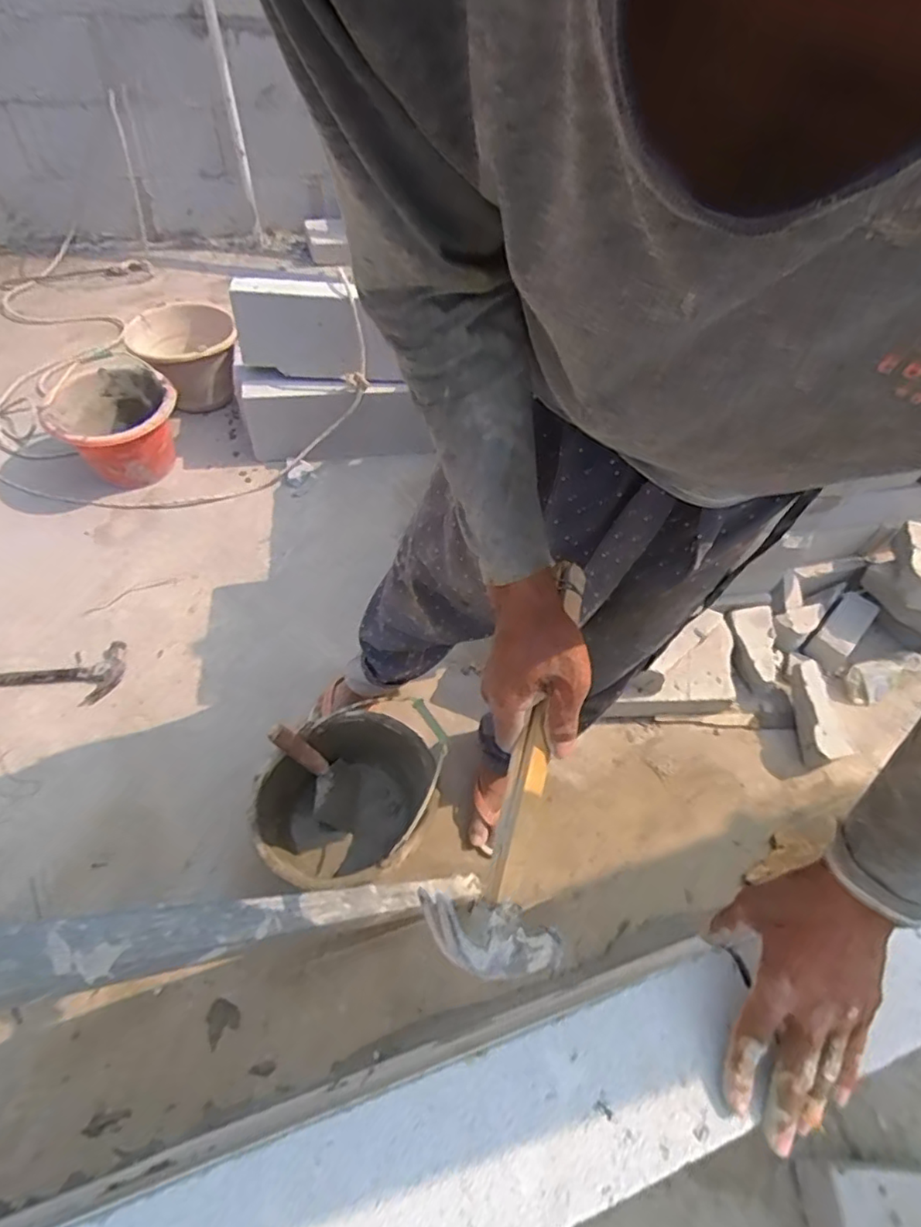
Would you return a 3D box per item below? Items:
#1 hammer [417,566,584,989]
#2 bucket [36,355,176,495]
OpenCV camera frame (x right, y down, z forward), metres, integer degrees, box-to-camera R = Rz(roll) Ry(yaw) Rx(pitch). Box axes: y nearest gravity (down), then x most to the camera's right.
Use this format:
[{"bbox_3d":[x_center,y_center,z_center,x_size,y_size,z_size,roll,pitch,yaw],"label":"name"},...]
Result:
[{"bbox_3d":[0.054,0.102,0.451,0.121,0.023,0.309,30,63,-35],"label":"hammer"},{"bbox_3d":[-0.847,-0.466,1.458,0.264,0.207,0.317,-31,64,-23],"label":"bucket"}]

